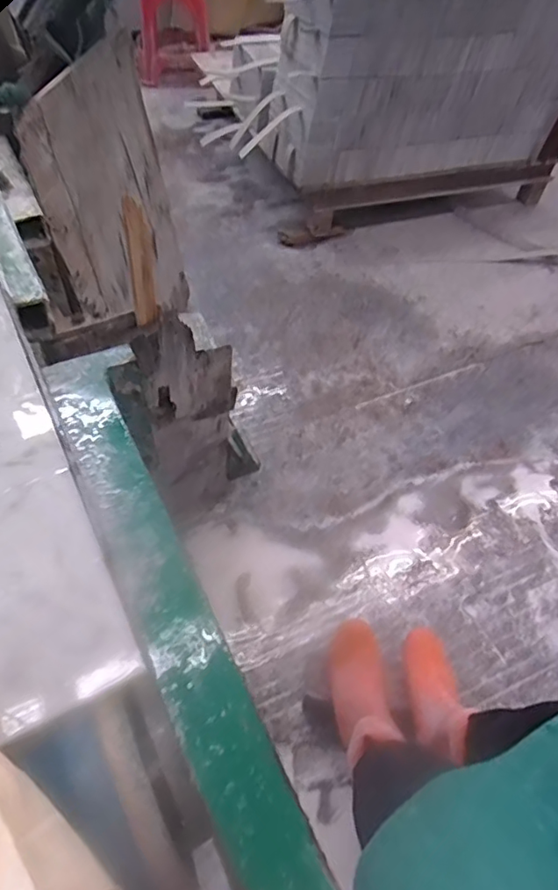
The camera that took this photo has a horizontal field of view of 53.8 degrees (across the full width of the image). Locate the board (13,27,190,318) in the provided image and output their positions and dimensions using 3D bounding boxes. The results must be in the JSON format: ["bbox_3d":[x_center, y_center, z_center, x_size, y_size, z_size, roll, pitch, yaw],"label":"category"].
[{"bbox_3d":[-0.376,-0.534,1.327,0.034,0.680,0.514,8,51,14],"label":"board"}]

